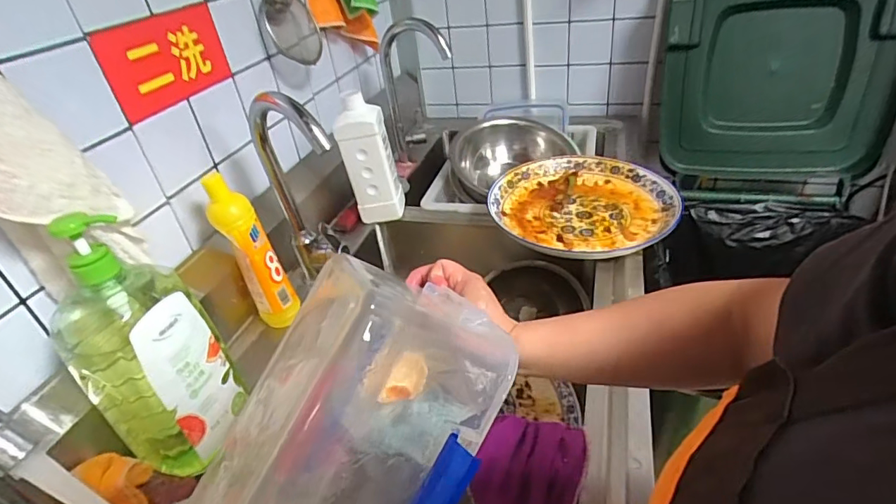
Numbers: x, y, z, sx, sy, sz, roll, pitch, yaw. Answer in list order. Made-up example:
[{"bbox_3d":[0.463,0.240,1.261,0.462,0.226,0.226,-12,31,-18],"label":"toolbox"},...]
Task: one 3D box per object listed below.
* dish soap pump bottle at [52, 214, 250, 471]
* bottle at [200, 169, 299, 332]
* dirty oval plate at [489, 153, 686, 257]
[{"bbox_3d":[-0.306,0.088,0.500,0.113,0.260,0.119,14,40,27],"label":"dish soap pump bottle"},{"bbox_3d":[-0.261,0.006,0.670,0.066,0.220,0.053,-23,38,-21],"label":"bottle"},{"bbox_3d":[0.220,-0.074,0.835,0.288,0.051,0.287,-23,38,-22],"label":"dirty oval plate"}]

